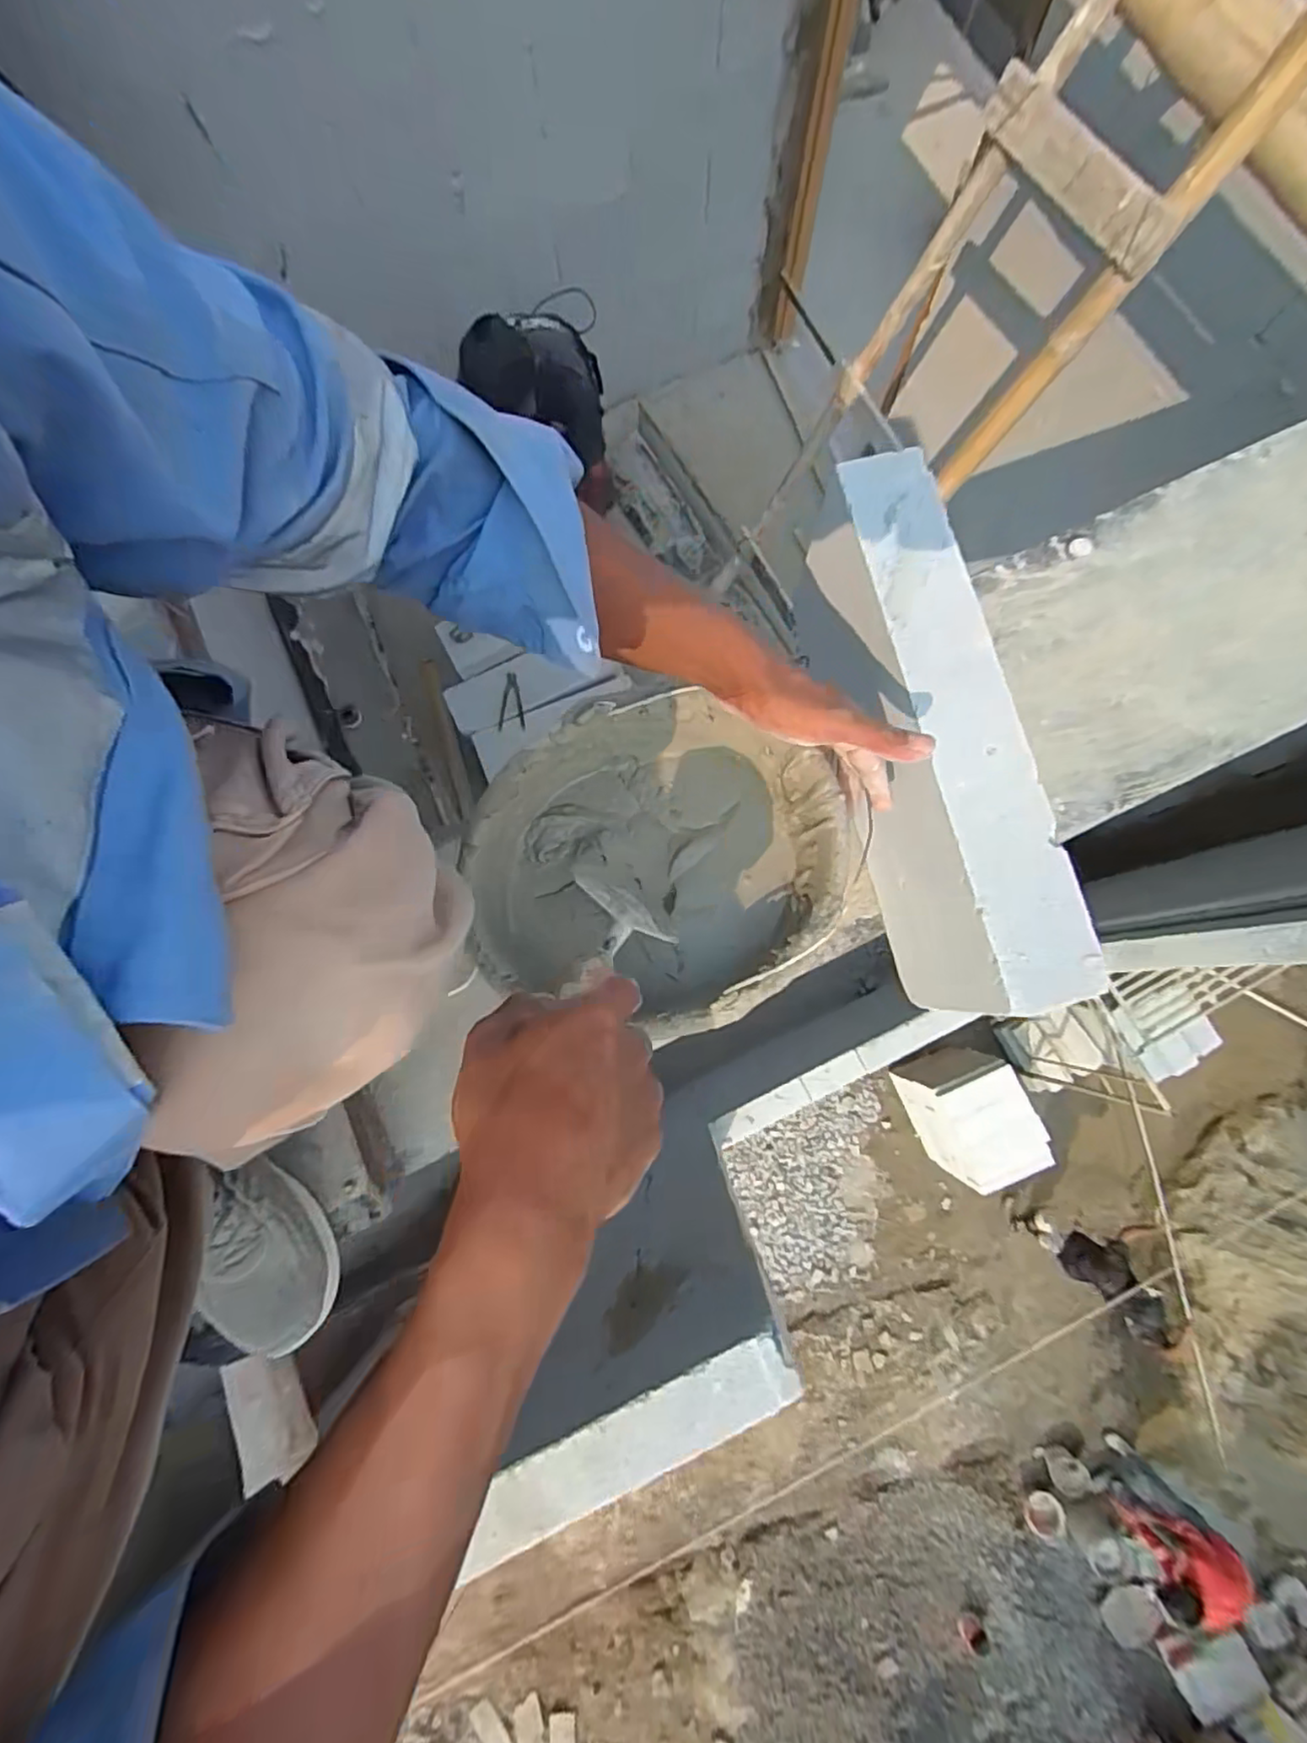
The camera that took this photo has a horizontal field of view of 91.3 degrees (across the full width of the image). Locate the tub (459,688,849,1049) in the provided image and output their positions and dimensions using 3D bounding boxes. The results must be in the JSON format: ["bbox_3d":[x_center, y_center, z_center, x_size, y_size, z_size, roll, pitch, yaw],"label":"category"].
[{"bbox_3d":[0.006,-0.007,0.502,0.268,0.119,0.240,2,79,2],"label":"tub"}]

